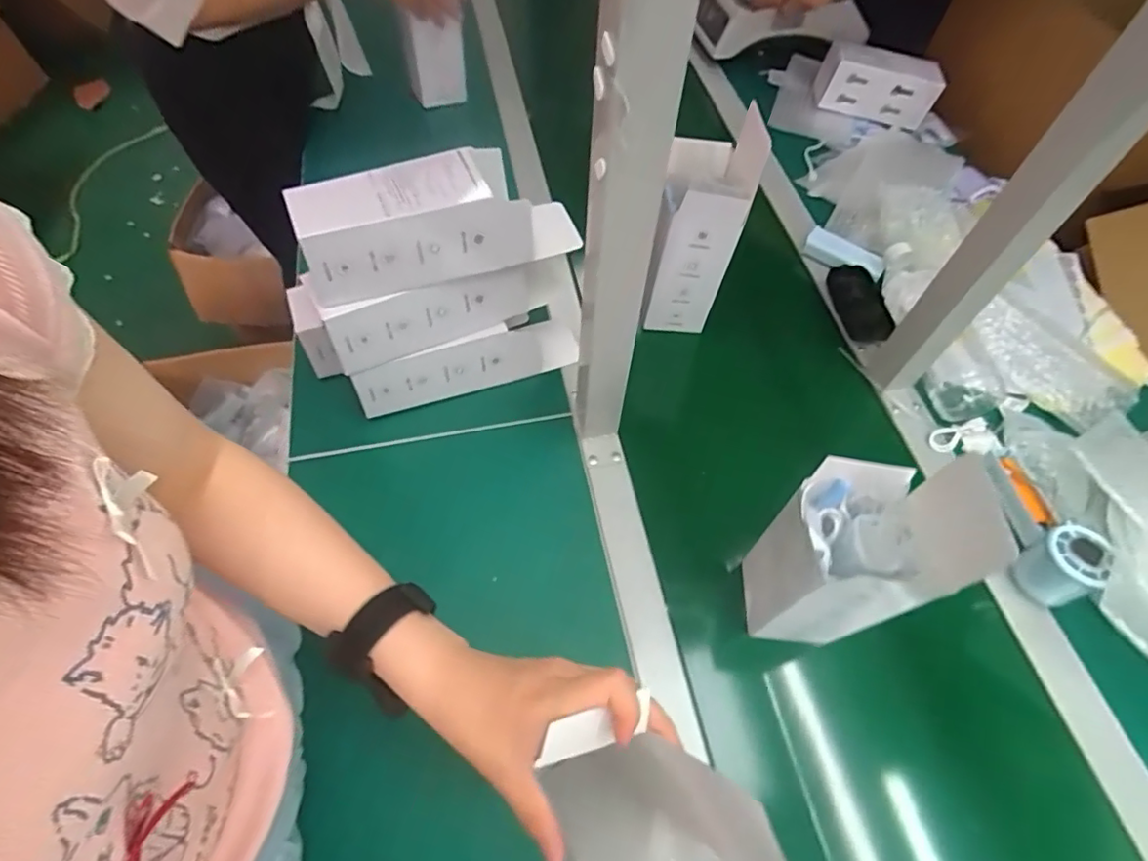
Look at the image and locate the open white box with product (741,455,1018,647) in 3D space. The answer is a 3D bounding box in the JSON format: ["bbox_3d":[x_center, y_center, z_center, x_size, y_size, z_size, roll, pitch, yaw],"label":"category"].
[{"bbox_3d":[0.199,0.092,0.426,0.084,0.212,0.089,1,59,1],"label":"open white box with product"}]

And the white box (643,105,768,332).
[{"bbox_3d":[0.132,-0.207,0.611,0.085,0.231,0.083,9,60,6],"label":"white box"}]

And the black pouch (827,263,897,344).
[{"bbox_3d":[0.344,-0.153,0.700,0.053,0.027,0.113,1,59,1],"label":"black pouch"}]

